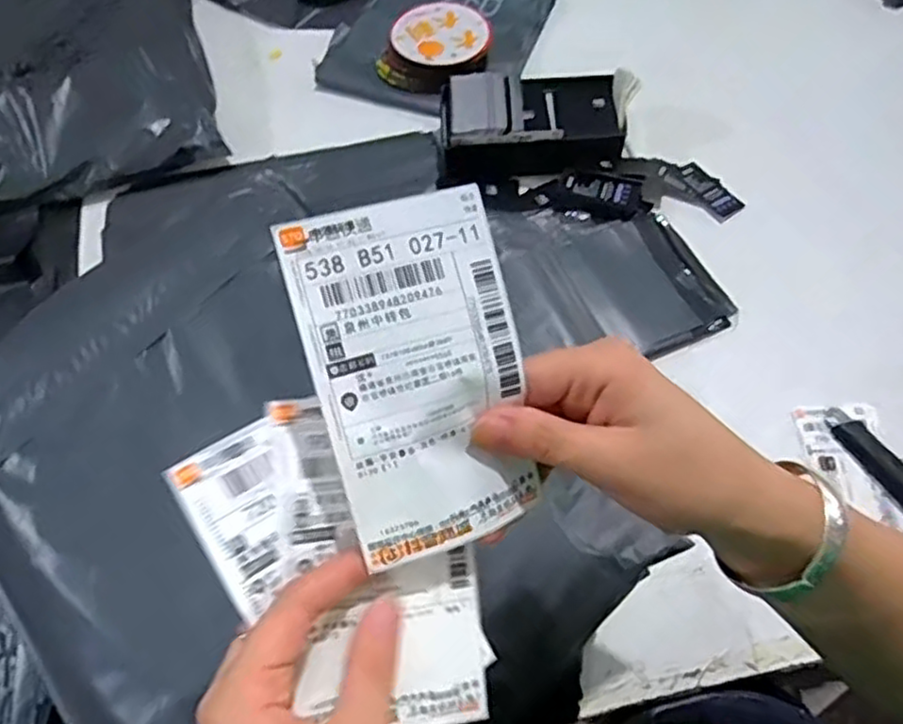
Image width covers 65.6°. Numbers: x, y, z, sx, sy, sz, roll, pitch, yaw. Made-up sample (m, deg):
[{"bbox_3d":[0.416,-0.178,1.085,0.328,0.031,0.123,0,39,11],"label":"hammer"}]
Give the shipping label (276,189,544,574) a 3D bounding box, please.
[{"bbox_3d":[-0.011,0.006,0.256,0.073,0.011,0.128,-16,98,-16],"label":"shipping label"}]

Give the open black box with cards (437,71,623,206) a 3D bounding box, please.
[{"bbox_3d":[0.093,-0.284,0.851,0.225,0.076,0.127,-10,61,-2],"label":"open black box with cards"}]

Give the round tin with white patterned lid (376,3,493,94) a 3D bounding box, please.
[{"bbox_3d":[-0.018,-0.419,0.947,0.133,0.052,0.138,-1,61,2],"label":"round tin with white patterned lid"}]

